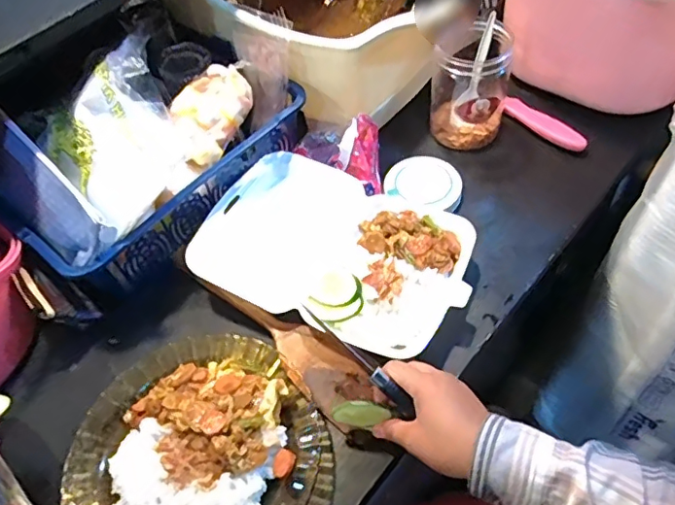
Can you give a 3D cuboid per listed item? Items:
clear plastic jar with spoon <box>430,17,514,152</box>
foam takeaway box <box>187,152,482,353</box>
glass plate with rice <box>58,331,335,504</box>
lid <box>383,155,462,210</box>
[{"bbox_3d":[0.165,-0.204,0.654,0.081,0.110,0.089,-2,54,3],"label":"clear plastic jar with spoon"},{"bbox_3d":[-0.002,-0.001,0.580,0.283,0.043,0.189,21,58,18],"label":"foam takeaway box"},{"bbox_3d":[-0.123,0.175,0.468,0.212,0.042,0.234,-31,58,-18],"label":"glass plate with rice"},{"bbox_3d":[0.100,-0.083,0.642,0.088,0.018,0.080,-2,54,3],"label":"lid"}]

